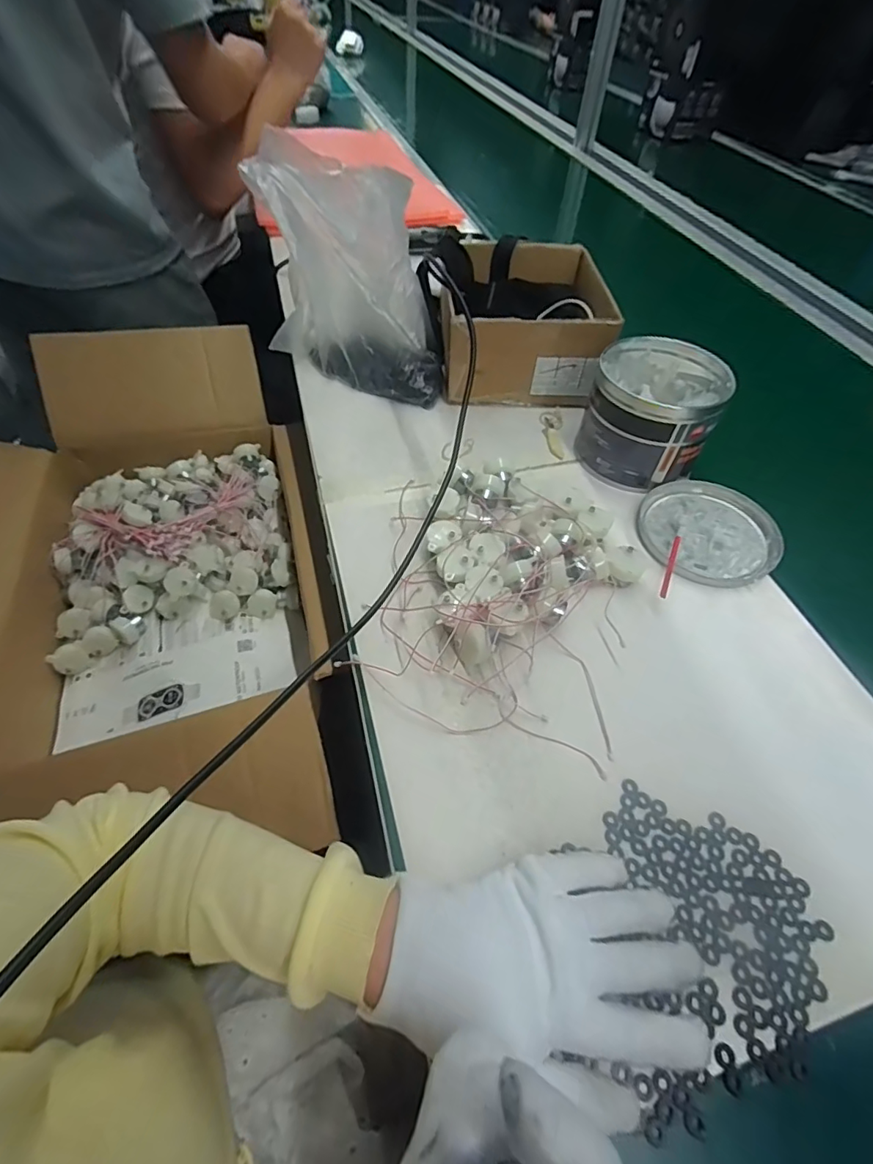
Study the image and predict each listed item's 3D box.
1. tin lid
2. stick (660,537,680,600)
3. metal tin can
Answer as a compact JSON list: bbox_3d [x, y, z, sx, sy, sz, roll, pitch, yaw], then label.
[{"bbox_3d":[0.267,-0.050,0.510,0.123,0.015,0.131,2,52,-2],"label":"tin lid"},{"bbox_3d":[0.212,-0.015,0.467,0.006,0.010,0.084,23,55,14],"label":"stick"},{"bbox_3d":[0.224,-0.180,0.542,0.126,0.106,0.131,21,54,13],"label":"metal tin can"}]

